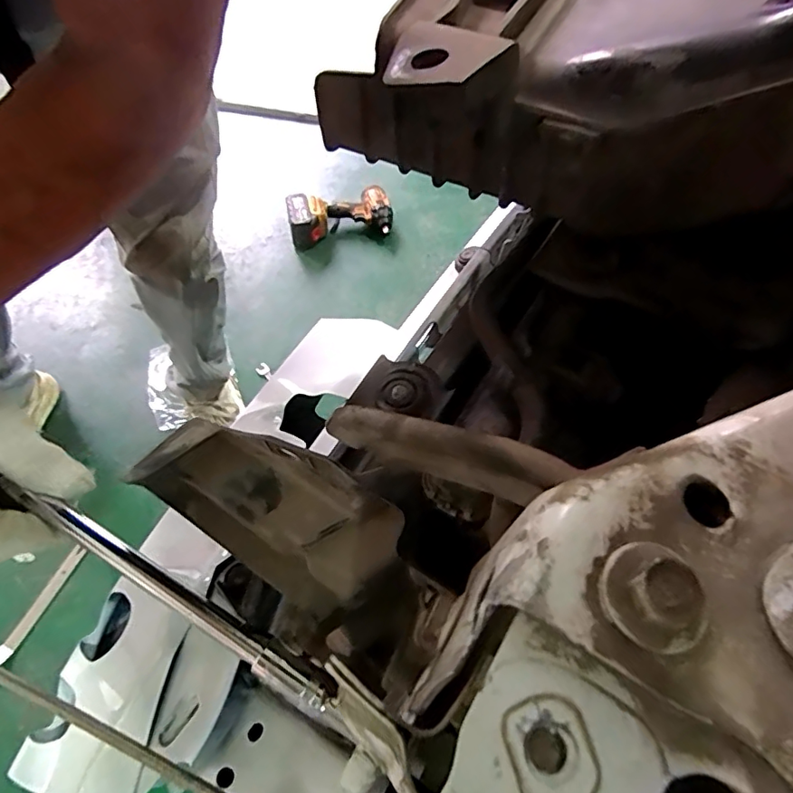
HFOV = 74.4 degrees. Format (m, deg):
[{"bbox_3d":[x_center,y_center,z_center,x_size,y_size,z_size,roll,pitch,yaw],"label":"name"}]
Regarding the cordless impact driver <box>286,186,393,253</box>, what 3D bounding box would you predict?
[{"bbox_3d":[-0.141,-0.450,1.296,0.252,0.088,0.135,-9,60,-7],"label":"cordless impact driver"}]

